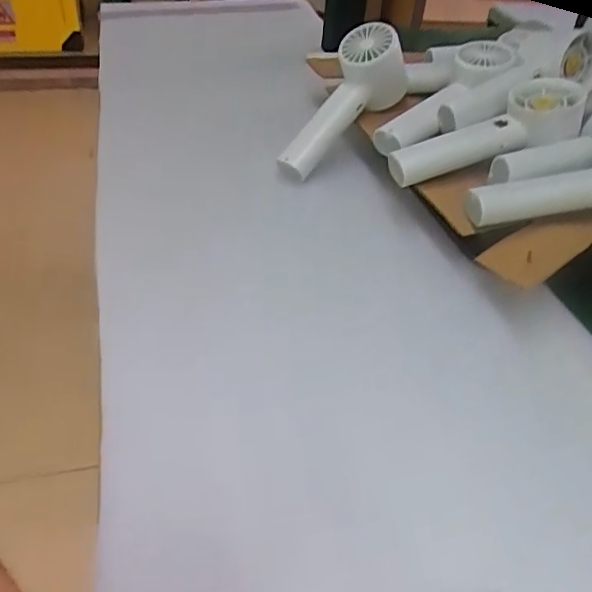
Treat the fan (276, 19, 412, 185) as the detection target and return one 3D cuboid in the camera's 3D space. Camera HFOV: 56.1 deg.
[{"bbox_3d":[0.044,-0.194,0.562,0.077,0.053,0.182,35,86,28],"label":"fan"}]

